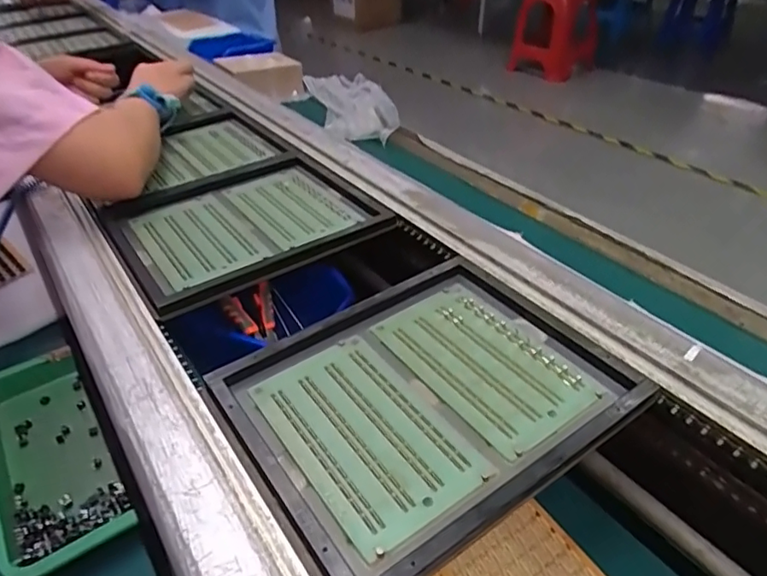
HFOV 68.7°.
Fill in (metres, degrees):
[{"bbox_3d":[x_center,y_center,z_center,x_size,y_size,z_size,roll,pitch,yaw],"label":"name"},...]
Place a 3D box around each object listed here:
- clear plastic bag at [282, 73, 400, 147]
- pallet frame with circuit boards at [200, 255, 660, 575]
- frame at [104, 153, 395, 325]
[{"bbox_3d":[-0.050,-0.264,0.830,0.159,0.068,0.090,27,47,34],"label":"clear plastic bag"},{"bbox_3d":[0.026,0.064,0.348,0.222,0.012,0.176,-26,43,-27],"label":"pallet frame with circuit boards"},{"bbox_3d":[-0.133,-0.065,0.519,0.214,0.017,0.182,-25,42,-27],"label":"frame"}]

